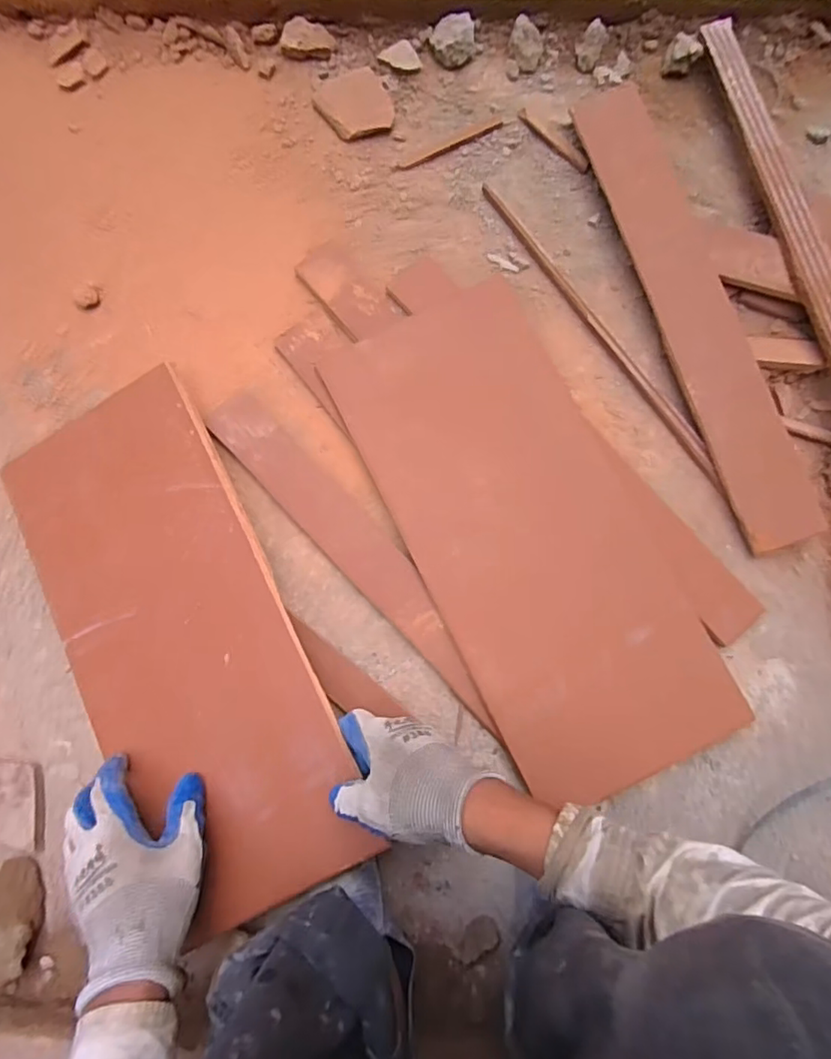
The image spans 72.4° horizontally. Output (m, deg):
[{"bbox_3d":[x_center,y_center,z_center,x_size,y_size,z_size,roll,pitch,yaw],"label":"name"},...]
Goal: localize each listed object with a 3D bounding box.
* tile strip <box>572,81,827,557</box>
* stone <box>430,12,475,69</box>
[{"bbox_3d":[0.280,-0.215,0.561,0.077,0.021,0.483,-20,87,6],"label":"tile strip"},{"bbox_3d":[0.041,-0.537,0.623,0.046,0.032,0.055,-2,83,2],"label":"stone"}]

